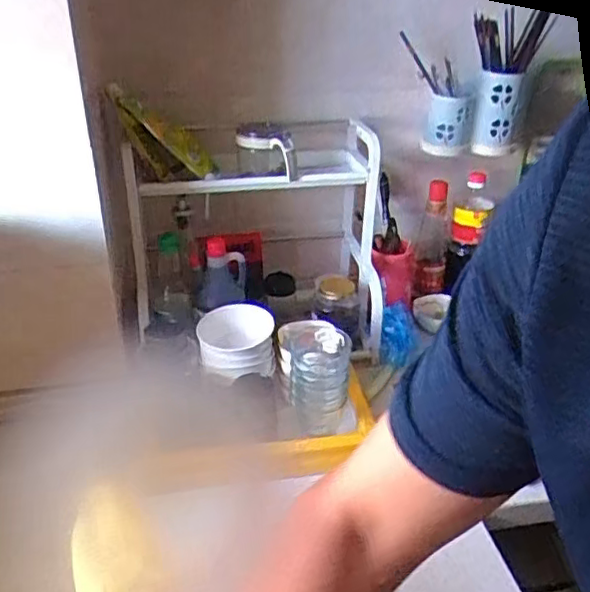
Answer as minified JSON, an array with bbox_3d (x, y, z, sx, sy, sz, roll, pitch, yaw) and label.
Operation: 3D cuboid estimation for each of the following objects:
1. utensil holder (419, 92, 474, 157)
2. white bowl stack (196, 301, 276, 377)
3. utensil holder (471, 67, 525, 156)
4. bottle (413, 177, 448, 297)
[{"bbox_3d":[0.269,-0.304,1.099,0.083,0.102,0.068,6,29,11],"label":"utensil holder"},{"bbox_3d":[-0.085,0.062,0.911,0.107,0.057,0.125,-2,29,-5],"label":"white bowl stack"},{"bbox_3d":[0.361,-0.325,1.102,0.078,0.141,0.081,9,30,16],"label":"utensil holder"},{"bbox_3d":[0.265,-0.110,1.195,0.056,0.220,0.071,9,30,16],"label":"bottle"}]

